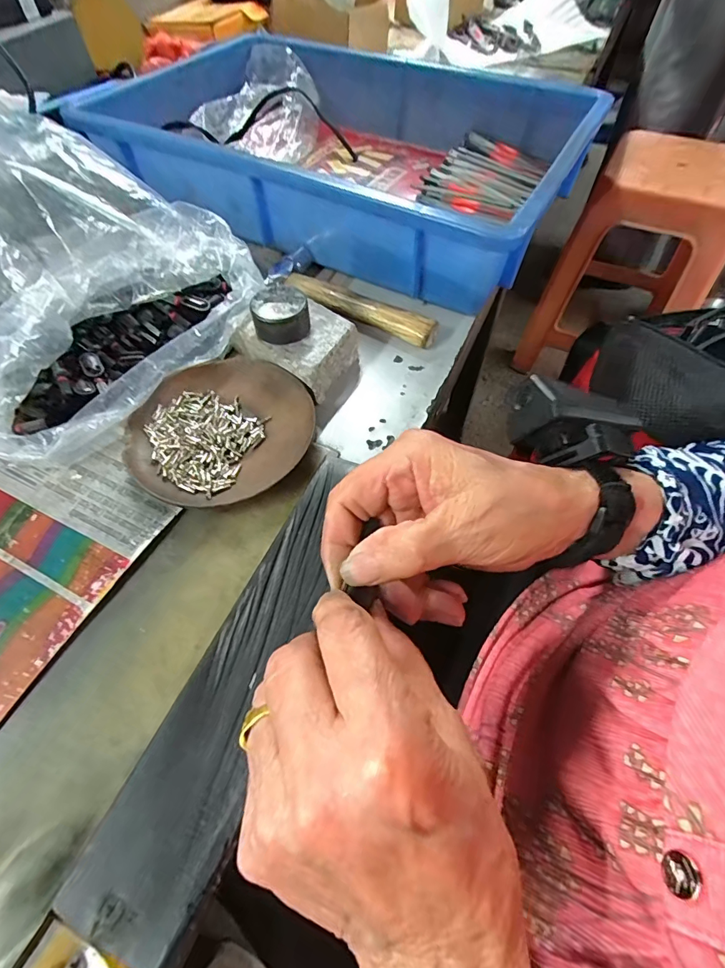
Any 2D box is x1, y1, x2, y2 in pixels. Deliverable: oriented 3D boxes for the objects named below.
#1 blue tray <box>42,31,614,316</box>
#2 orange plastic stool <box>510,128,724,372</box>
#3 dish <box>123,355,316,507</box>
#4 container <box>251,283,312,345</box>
[{"bbox_3d":[-0.015,-0.327,0.426,0.417,0.082,0.283,25,61,16],"label":"blue tray"},{"bbox_3d":[0.654,-0.511,1.066,0.332,0.458,0.330,30,62,19],"label":"orange plastic stool"},{"bbox_3d":[-0.089,-0.034,0.279,0.107,0.017,0.113,0,57,1],"label":"dish"},{"bbox_3d":[-0.055,-0.114,0.295,0.036,0.023,0.033,0,57,1],"label":"container"}]

